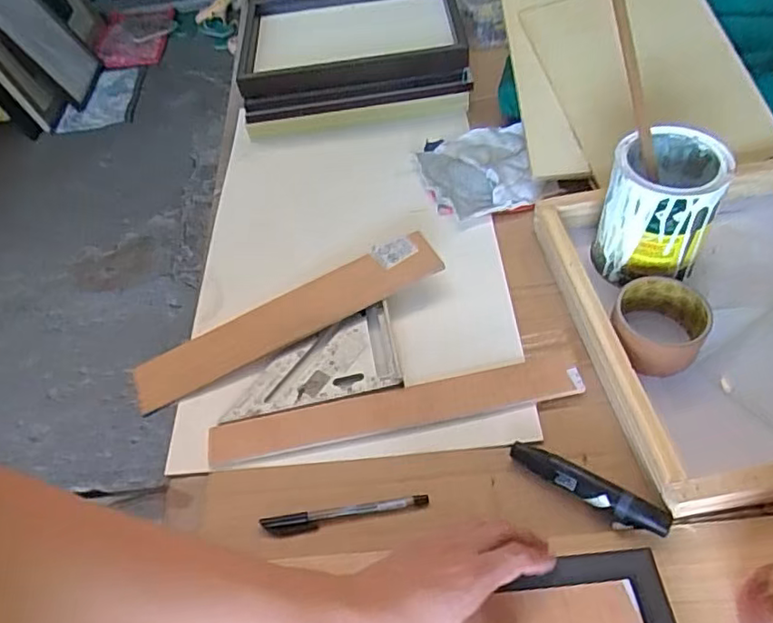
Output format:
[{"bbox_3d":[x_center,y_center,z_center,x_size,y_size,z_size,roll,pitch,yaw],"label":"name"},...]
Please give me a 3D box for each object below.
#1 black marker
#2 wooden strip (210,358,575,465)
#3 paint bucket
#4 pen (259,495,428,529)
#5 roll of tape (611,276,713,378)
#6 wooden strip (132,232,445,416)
[{"bbox_3d":[0.165,0.145,0.496,0.130,0.024,0.023,25,57,24],"label":"black marker"},{"bbox_3d":[0.008,0.093,0.567,0.348,0.009,0.041,-10,50,-2],"label":"wooden strip"},{"bbox_3d":[0.275,-0.103,0.613,0.101,0.130,0.110,18,55,20],"label":"paint bucket"},{"bbox_3d":[-0.035,0.172,0.512,0.141,0.008,0.013,-7,50,1],"label":"pen"},{"bbox_3d":[0.257,0.013,0.571,0.081,0.047,0.085,-3,50,4],"label":"roll of tape"},{"bbox_3d":[-0.103,0.008,0.633,0.334,0.006,0.062,-27,58,-8],"label":"wooden strip"}]

